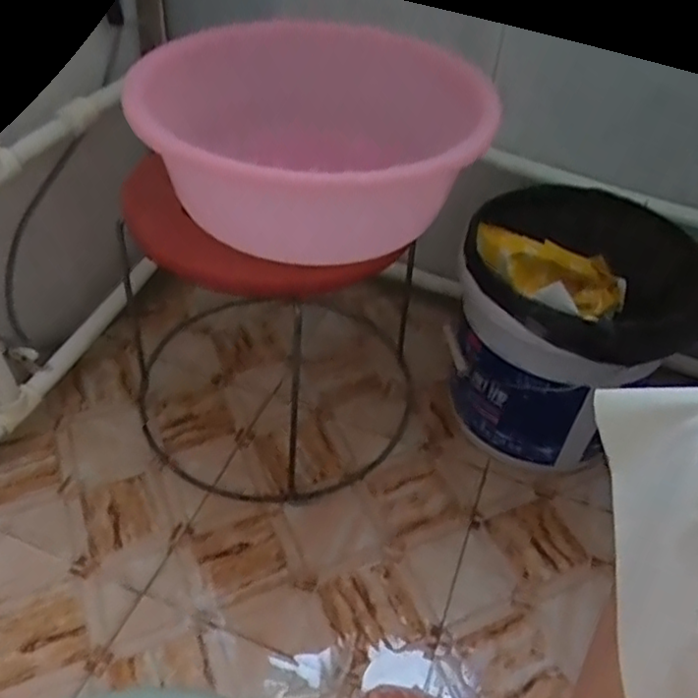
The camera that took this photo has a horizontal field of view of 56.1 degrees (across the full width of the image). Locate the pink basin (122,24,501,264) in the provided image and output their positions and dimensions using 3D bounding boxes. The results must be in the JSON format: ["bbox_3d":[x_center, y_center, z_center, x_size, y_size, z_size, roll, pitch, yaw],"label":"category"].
[{"bbox_3d":[-0.042,-0.207,0.637,0.313,0.137,0.313,-1,50,1],"label":"pink basin"}]

